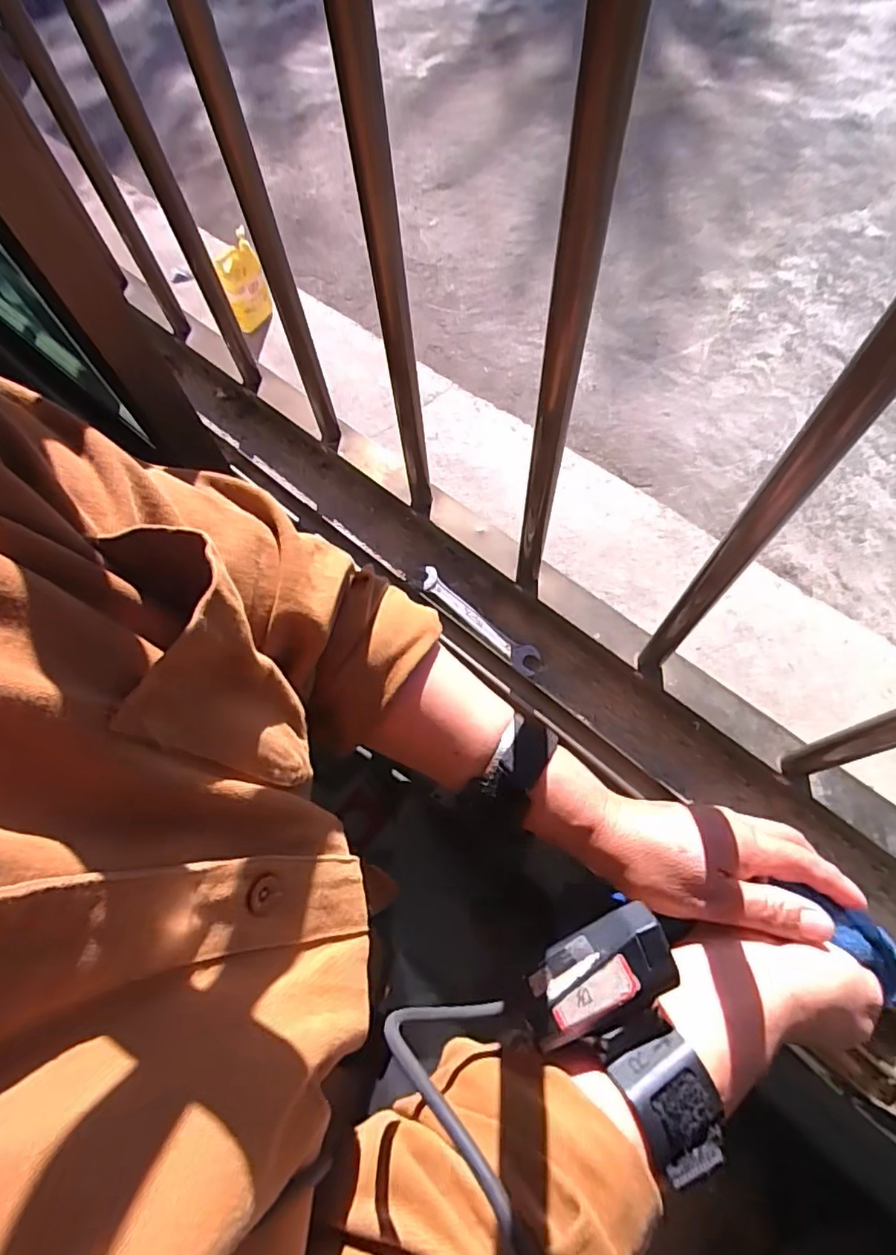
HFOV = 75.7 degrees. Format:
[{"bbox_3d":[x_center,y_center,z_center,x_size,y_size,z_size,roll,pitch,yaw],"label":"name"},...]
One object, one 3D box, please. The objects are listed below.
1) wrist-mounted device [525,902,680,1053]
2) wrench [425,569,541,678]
[{"bbox_3d":[0.064,0.152,0.249,0.067,0.015,0.036,-27,67,-8],"label":"wrist-mounted device"},{"bbox_3d":[0.025,-0.007,0.489,0.125,0.006,0.023,40,74,18],"label":"wrench"}]

